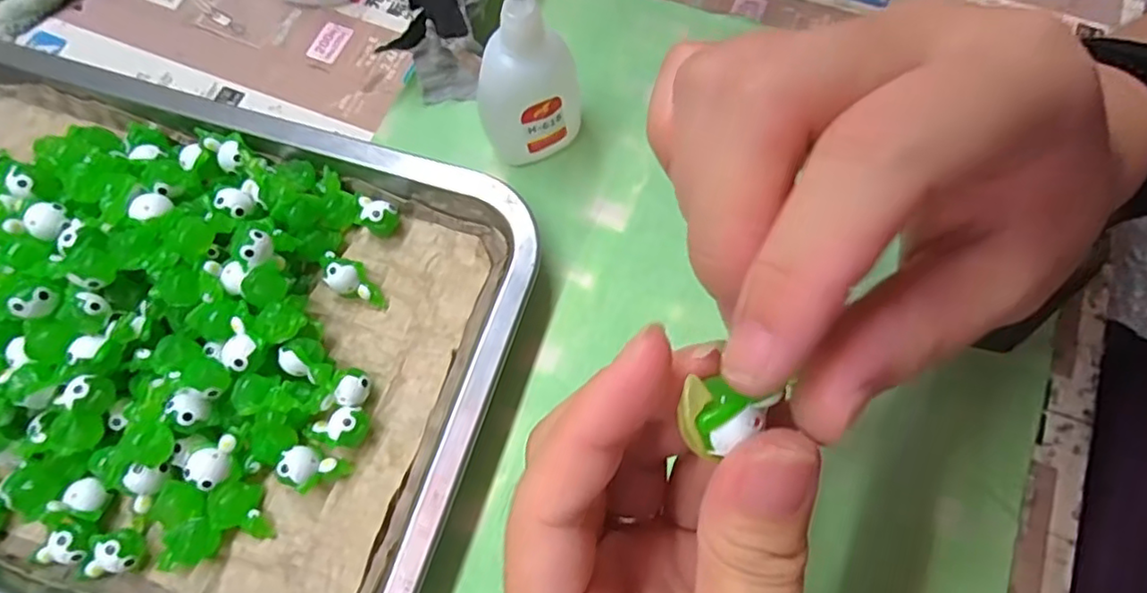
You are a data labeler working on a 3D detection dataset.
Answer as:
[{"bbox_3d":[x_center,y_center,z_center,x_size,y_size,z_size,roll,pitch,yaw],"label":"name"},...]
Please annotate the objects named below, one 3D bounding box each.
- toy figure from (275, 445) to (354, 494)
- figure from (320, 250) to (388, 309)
[{"bbox_3d":[-0.096,0.064,0.234,0.023,0.016,0.015,18,71,7],"label":"toy figure"},{"bbox_3d":[-0.092,-0.007,0.261,0.033,0.014,0.014,39,74,-1],"label":"figure"}]

